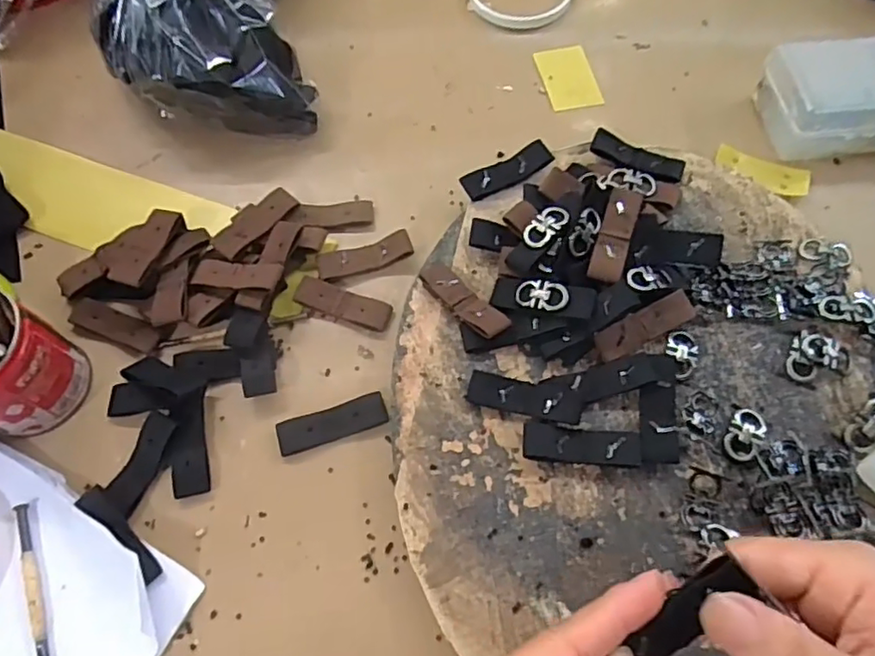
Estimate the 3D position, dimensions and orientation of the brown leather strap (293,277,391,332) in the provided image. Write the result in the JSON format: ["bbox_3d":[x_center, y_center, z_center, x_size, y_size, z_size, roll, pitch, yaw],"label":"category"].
[{"bbox_3d":[-0.060,-0.014,0.386,0.064,0.008,0.019,18,66,10],"label":"brown leather strap"}]

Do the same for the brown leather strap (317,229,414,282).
[{"bbox_3d":[-0.047,-0.046,0.396,0.061,0.012,0.018,-17,65,-6],"label":"brown leather strap"}]

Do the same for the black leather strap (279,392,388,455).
[{"bbox_3d":[-0.062,0.056,0.354,0.063,0.004,0.021,-18,65,-6],"label":"black leather strap"}]

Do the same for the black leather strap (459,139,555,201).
[{"bbox_3d":[0.046,-0.104,0.399,0.062,0.004,0.020,-29,82,-7],"label":"black leather strap"}]

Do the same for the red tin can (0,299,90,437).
[{"bbox_3d":[-0.240,0.023,0.335,0.067,0.066,0.060,-40,69,-16],"label":"red tin can"}]

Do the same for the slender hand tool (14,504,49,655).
[{"bbox_3d":[-0.206,0.136,0.308,0.007,0.006,0.095,-21,65,-8],"label":"slender hand tool"}]

